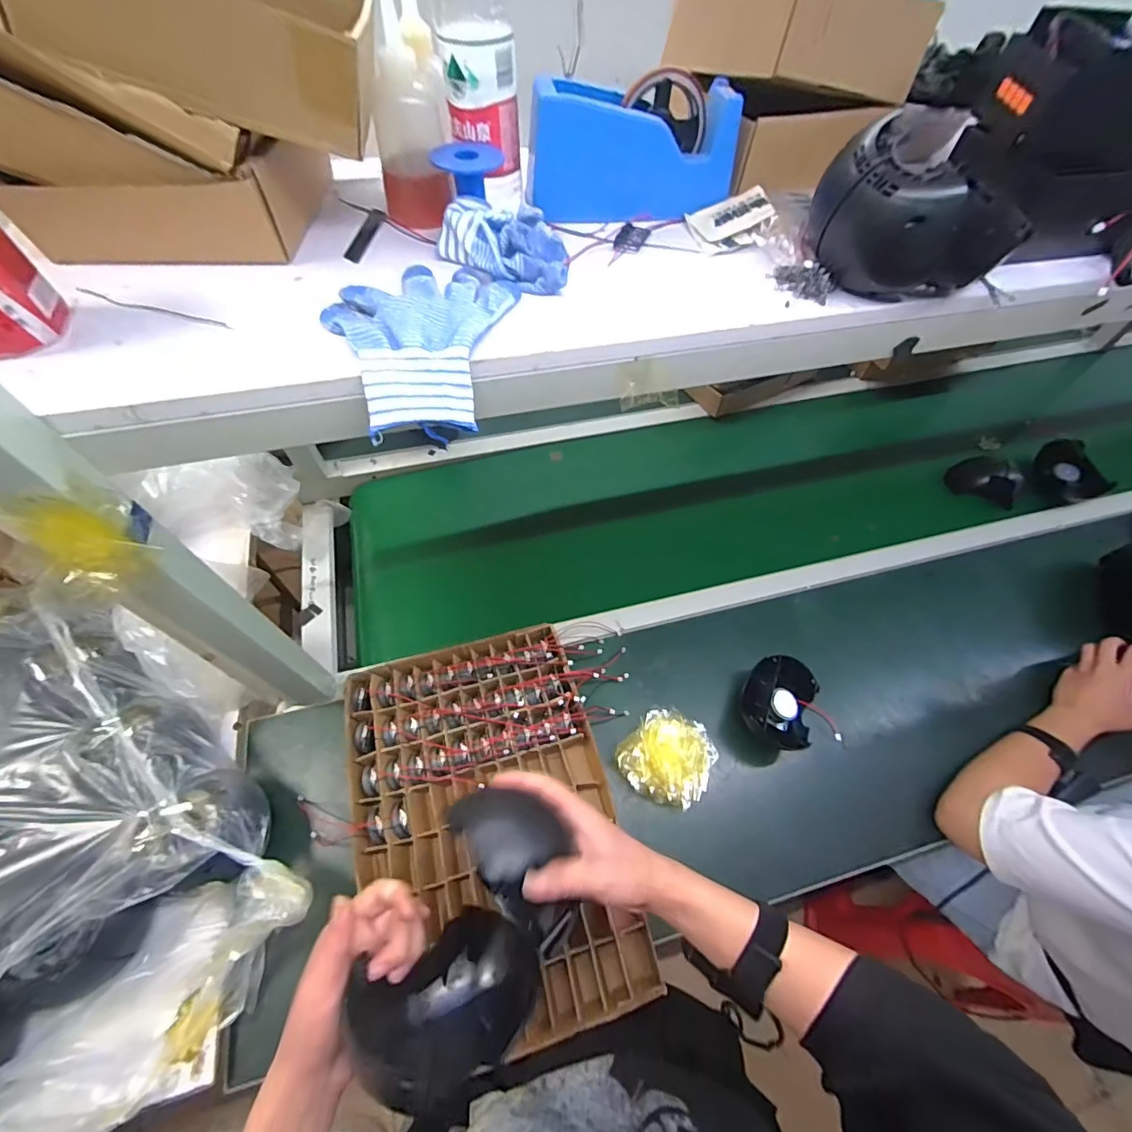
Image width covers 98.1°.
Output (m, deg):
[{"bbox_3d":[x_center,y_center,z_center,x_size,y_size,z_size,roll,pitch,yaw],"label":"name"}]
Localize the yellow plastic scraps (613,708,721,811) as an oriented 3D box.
[{"bbox_3d":[0.133,0.255,0.662,0.121,0.101,0.103,21,60,10],"label":"yellow plastic scraps"}]

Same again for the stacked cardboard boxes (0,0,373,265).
[{"bbox_3d":[-0.306,-0.401,0.389,0.286,0.201,0.230,-5,59,-5],"label":"stacked cardboard boxes"}]

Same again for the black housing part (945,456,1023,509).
[{"bbox_3d":[0.808,-0.167,0.954,0.105,0.071,0.094,14,59,6],"label":"black housing part"}]

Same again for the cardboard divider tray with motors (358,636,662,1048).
[{"bbox_3d":[-0.100,0.321,0.633,0.308,0.054,0.444,-13,60,-10],"label":"cardboard divider tray with motors"}]

